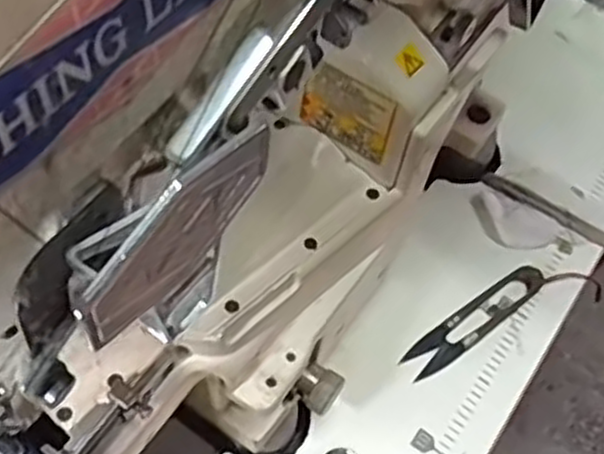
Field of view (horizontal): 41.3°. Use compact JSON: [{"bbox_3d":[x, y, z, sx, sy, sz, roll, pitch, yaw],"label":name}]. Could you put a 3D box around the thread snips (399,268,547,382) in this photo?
[{"bbox_3d":[0.102,0.053,0.466,0.102,0.007,0.021,-32,65,-22],"label":"thread snips"}]

